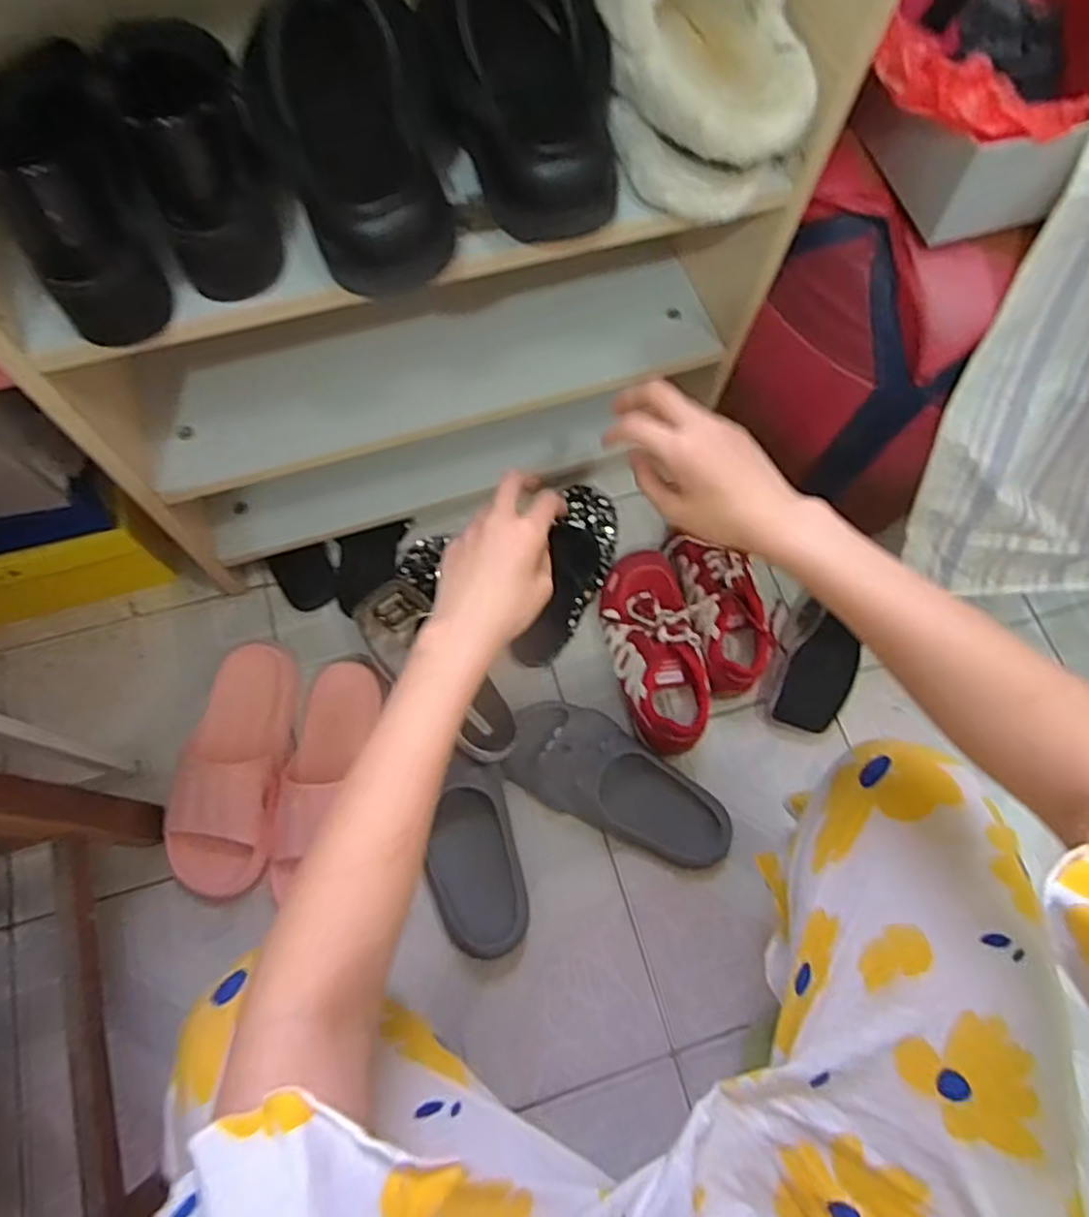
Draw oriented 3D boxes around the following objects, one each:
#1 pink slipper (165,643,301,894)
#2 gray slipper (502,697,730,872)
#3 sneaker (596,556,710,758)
[{"bbox_3d":[-0.331,0.166,0.752,0.101,0.064,0.263,5,69,0],"label":"pink slipper"},{"bbox_3d":[0.080,0.187,0.754,0.257,0.074,0.111,30,71,9],"label":"gray slipper"},{"bbox_3d":[0.121,0.048,0.796,0.095,0.086,0.229,-8,70,-5],"label":"sneaker"}]

